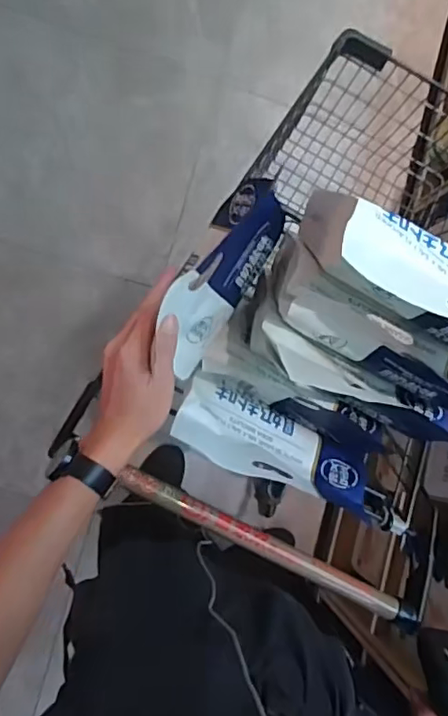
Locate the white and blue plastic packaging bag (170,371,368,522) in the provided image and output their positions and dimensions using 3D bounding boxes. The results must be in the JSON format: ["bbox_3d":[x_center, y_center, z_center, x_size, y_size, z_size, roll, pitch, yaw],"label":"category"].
[{"bbox_3d":[0.053,0.087,0.607,0.206,0.045,0.122,24,42,-8],"label":"white and blue plastic packaging bag"}]

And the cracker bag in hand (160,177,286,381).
[{"bbox_3d":[0.000,-0.077,0.533,0.067,0.108,0.183,30,82,-5],"label":"cracker bag in hand"}]

